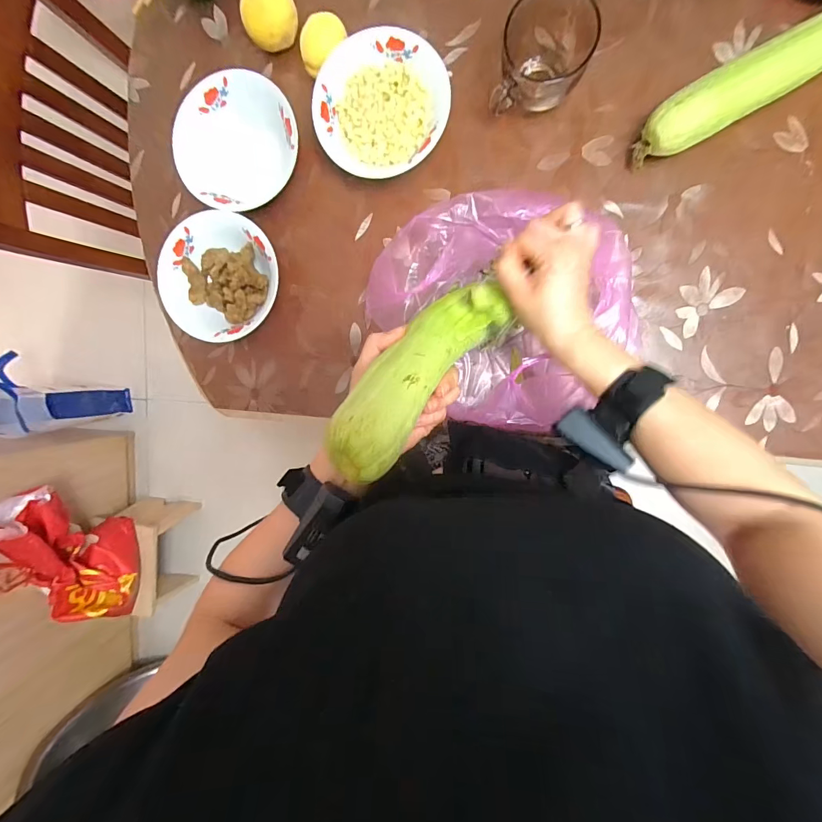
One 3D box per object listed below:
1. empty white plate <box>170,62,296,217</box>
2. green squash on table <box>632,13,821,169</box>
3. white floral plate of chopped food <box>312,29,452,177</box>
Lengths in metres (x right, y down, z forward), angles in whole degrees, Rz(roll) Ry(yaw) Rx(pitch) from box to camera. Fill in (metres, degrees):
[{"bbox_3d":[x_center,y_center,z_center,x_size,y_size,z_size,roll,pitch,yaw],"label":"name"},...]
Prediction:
[{"bbox_3d":[-0.234,-0.359,0.525,0.163,0.033,0.153,1,96,7],"label":"empty white plate"},{"bbox_3d":[0.374,-0.363,0.443,0.233,0.062,0.056,-25,92,9],"label":"green squash on table"},{"bbox_3d":[-0.035,-0.387,0.510,0.164,0.055,0.154,-6,95,8],"label":"white floral plate of chopped food"}]

